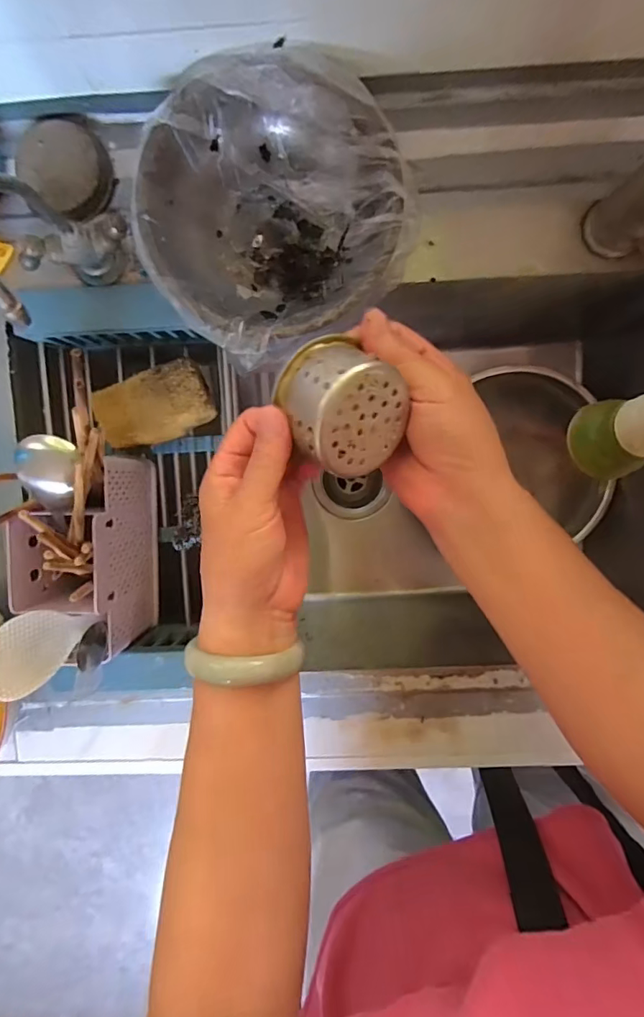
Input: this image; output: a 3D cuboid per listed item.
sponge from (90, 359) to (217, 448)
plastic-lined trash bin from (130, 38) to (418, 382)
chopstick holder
[{"bbox_3d":[-0.165,-0.100,0.481,0.107,0.021,0.065,-23,94,4],"label":"sponge"},{"bbox_3d":[-0.037,-0.234,0.394,0.203,0.060,0.208,0,95,2],"label":"plastic-lined trash bin"},{"bbox_3d":[-0.219,0.043,0.457,0.077,0.129,0.174,0,95,2],"label":"chopstick holder"}]

